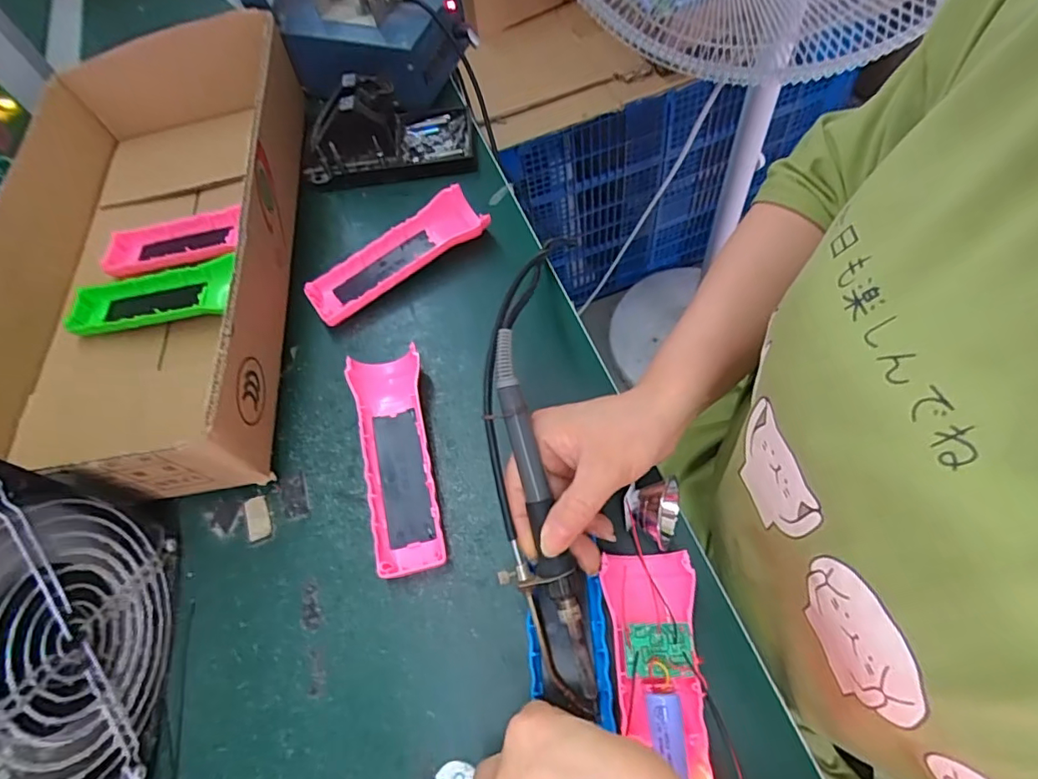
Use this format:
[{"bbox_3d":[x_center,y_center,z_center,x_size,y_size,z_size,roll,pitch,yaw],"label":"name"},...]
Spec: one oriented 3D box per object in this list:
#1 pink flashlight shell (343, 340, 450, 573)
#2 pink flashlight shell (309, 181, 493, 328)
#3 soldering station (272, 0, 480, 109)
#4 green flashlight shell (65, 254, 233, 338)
[{"bbox_3d":[-0.081,0.044,0.364,0.045,0.025,0.154,-14,62,-3],"label":"pink flashlight shell"},{"bbox_3d":[-0.099,-0.108,0.442,0.153,0.030,0.048,-35,65,-14],"label":"pink flashlight shell"},{"bbox_3d":[-0.146,-0.355,0.532,0.167,0.077,0.134,26,67,17],"label":"soldering station"},{"bbox_3d":[-0.293,-0.076,0.433,0.132,0.026,0.057,-2,62,3],"label":"green flashlight shell"}]

